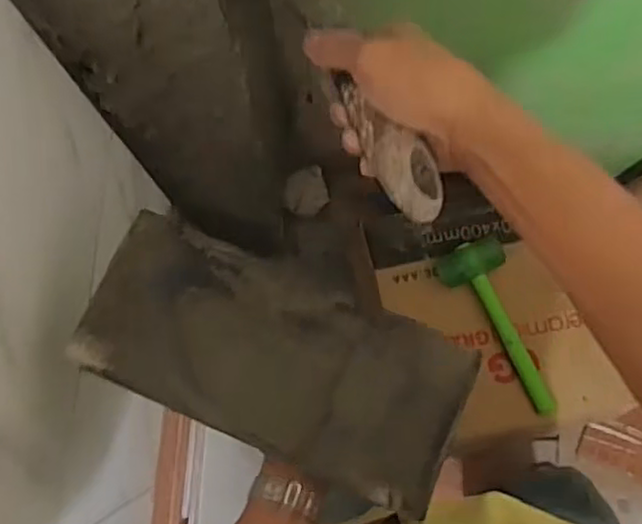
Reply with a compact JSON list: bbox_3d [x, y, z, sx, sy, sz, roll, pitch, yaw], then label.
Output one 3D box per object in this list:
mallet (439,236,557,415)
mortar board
[{"bbox_3d":[0.314,0.122,1.204,0.111,0.056,0.326,-21,80,-4],"label":"mallet"},{"bbox_3d":[-0.031,0.076,0.536,0.295,0.021,0.140,24,80,-3],"label":"mortar board"}]

